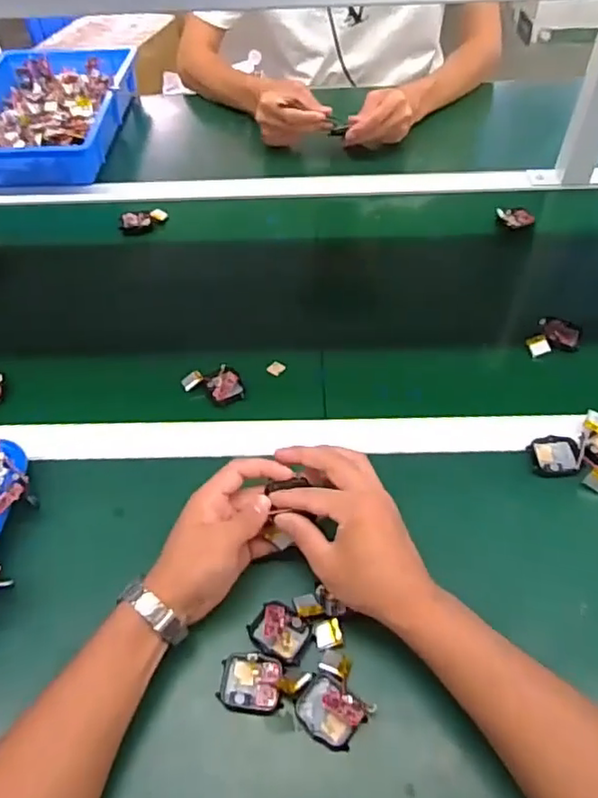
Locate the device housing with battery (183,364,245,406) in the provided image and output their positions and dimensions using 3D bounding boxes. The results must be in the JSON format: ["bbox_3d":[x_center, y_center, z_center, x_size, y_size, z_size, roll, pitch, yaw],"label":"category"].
[{"bbox_3d":[-0.087,-0.015,0.628,0.064,0.019,0.038,20,55,18],"label":"device housing with battery"}]

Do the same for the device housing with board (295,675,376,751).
[{"bbox_3d":[0.023,0.224,0.432,0.046,0.015,0.038,30,59,24],"label":"device housing with board"}]

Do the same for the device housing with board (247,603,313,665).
[{"bbox_3d":[-0.015,0.179,0.464,0.045,0.016,0.037,23,56,20],"label":"device housing with board"}]

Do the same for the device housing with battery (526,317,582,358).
[{"bbox_3d":[0.277,-0.068,0.659,0.060,0.017,0.044,-16,52,-9],"label":"device housing with battery"}]

